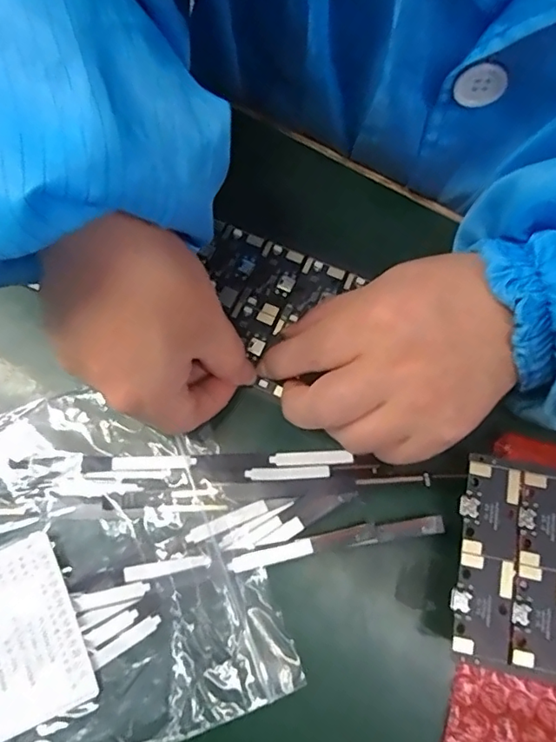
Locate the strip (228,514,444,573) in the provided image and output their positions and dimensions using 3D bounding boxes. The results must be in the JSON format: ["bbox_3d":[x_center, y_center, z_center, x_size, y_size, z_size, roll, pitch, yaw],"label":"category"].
[{"bbox_3d":[0.024,0.073,0.232,0.089,0.013,0.009,-10,72,-3],"label":"strip"}]

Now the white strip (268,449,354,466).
[{"bbox_3d":[0.015,0.040,0.249,0.038,0.004,0.007,-2,56,5],"label":"white strip"}]

